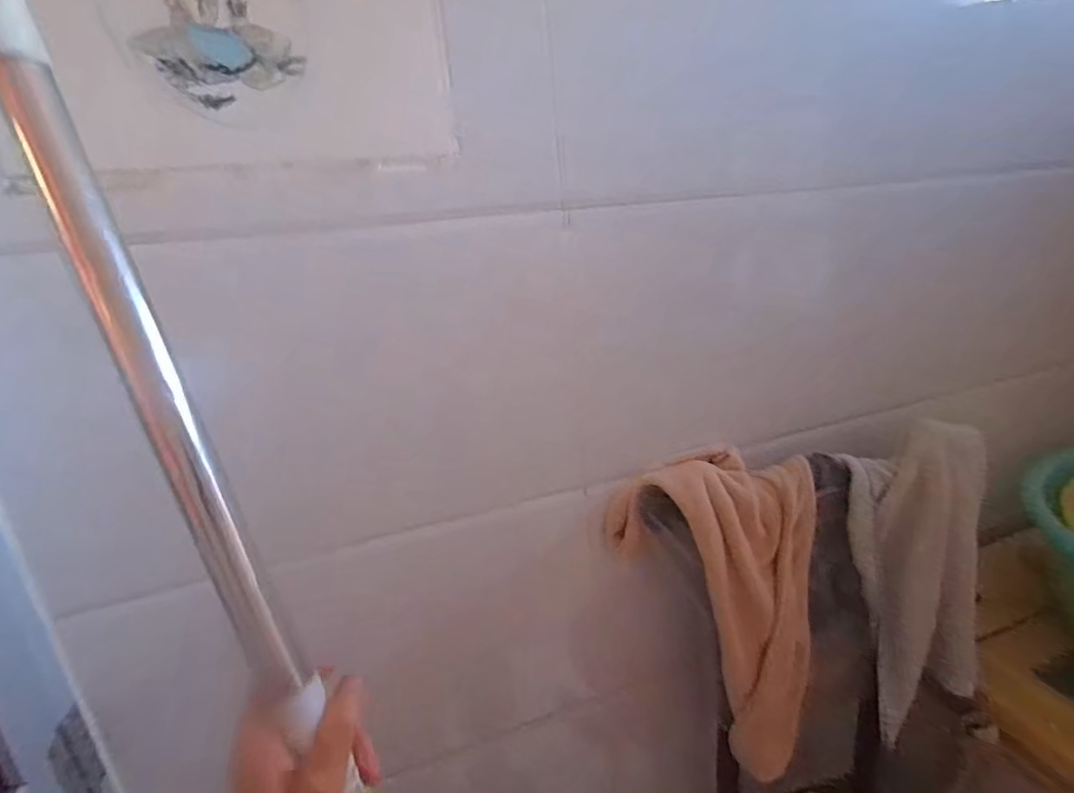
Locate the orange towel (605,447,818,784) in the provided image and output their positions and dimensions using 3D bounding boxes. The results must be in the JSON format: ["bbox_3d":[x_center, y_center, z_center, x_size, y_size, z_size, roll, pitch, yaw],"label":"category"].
[{"bbox_3d":[0.213,0.238,0.633,0.203,0.355,0.117,2,18,26],"label":"orange towel"}]

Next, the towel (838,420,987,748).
[{"bbox_3d":[0.461,0.215,0.642,0.130,0.350,0.096,-15,19,-28],"label":"towel"}]

